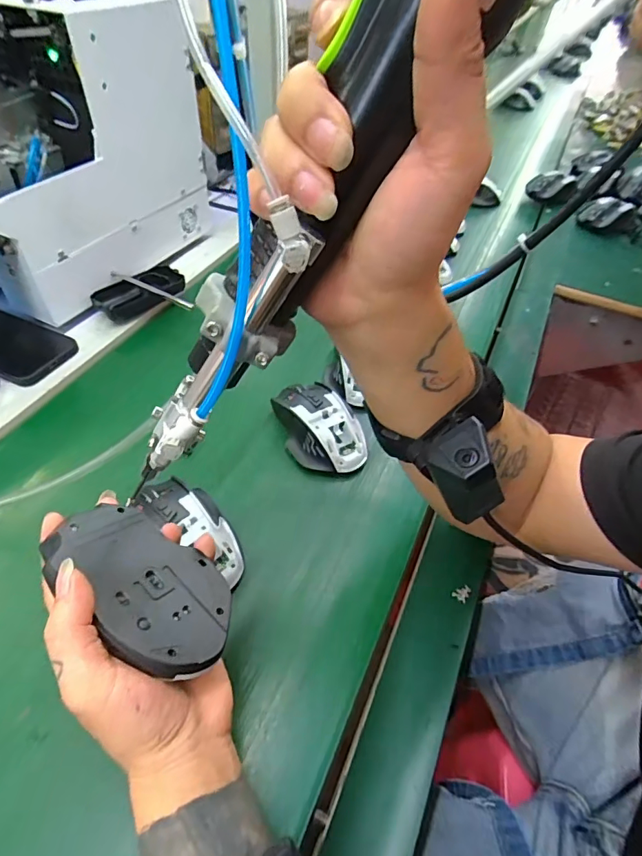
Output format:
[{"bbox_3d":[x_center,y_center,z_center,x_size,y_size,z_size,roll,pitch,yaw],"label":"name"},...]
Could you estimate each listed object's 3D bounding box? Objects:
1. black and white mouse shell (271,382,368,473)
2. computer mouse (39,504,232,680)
[{"bbox_3d":[-0.005,-0.001,0.472,0.061,0.046,0.110,-26,60,-26],"label":"black and white mouse shell"},{"bbox_3d":[-0.105,0.099,0.275,0.107,0.040,0.071,38,27,12],"label":"computer mouse"}]

